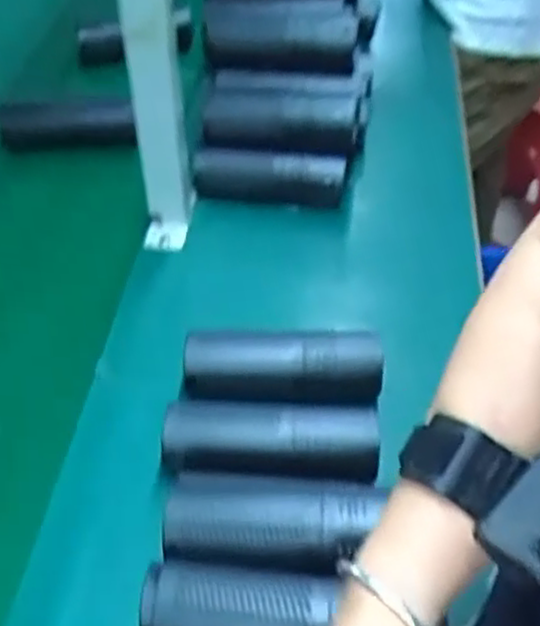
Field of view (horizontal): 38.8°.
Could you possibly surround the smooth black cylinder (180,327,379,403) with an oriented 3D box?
[{"bbox_3d":[0.010,0.046,0.641,0.162,0.049,0.049,3,45,3],"label":"smooth black cylinder"}]

